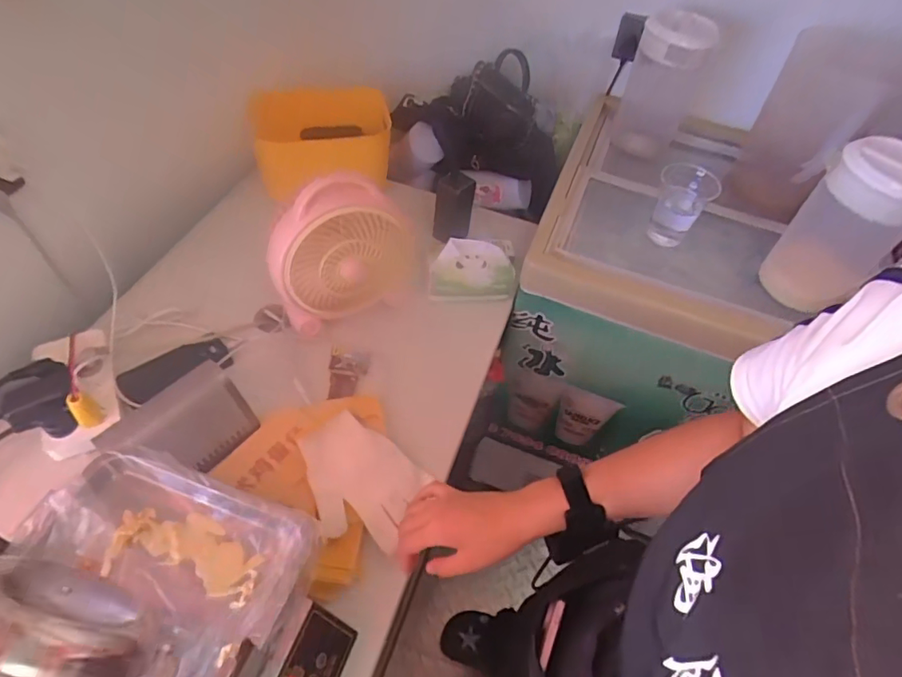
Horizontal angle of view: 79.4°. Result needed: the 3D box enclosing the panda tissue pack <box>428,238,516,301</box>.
[{"bbox_3d":[0.034,-0.113,0.921,0.143,0.092,0.062,-3,52,-8],"label":"panda tissue pack"}]

